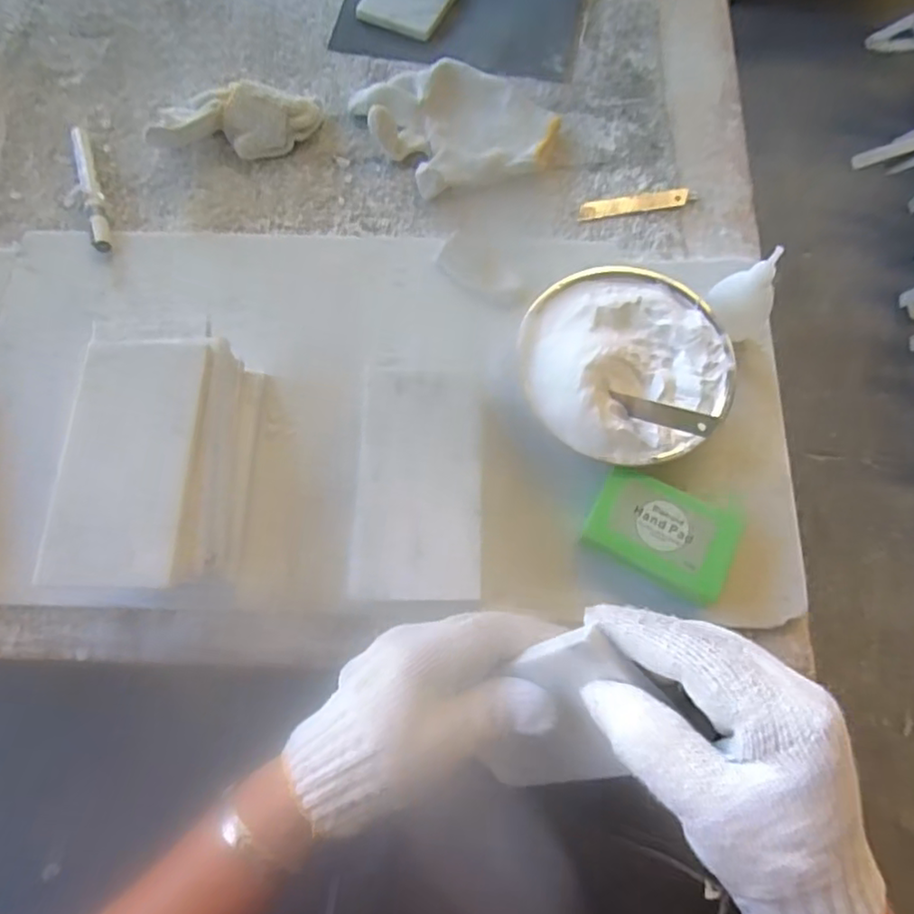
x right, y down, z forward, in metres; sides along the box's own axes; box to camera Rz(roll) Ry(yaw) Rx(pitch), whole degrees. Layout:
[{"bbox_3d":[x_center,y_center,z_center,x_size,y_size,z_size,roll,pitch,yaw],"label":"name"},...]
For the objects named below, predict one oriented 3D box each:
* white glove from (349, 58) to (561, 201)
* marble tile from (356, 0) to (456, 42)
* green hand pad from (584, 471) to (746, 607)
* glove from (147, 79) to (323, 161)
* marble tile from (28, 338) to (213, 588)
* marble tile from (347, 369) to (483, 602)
[{"bbox_3d":[0.002,-0.290,0.538,0.150,0.031,0.124,-20,74,-8],"label":"white glove"},{"bbox_3d":[-0.047,-0.441,0.603,0.081,0.010,0.079,25,73,6],"label":"marble tile"},{"bbox_3d":[0.144,0.054,0.437,0.099,0.013,0.067,21,73,5],"label":"green hand pad"},{"bbox_3d":[-0.190,-0.286,0.535,0.141,0.043,0.051,-2,73,-2],"label":"glove"},{"bbox_3d":[-0.194,-0.001,0.364,0.070,0.011,0.148,2,72,-1],"label":"marble tile"},{"bbox_3d":[-0.024,0.014,0.390,0.076,0.011,0.147,2,72,-1],"label":"marble tile"}]

